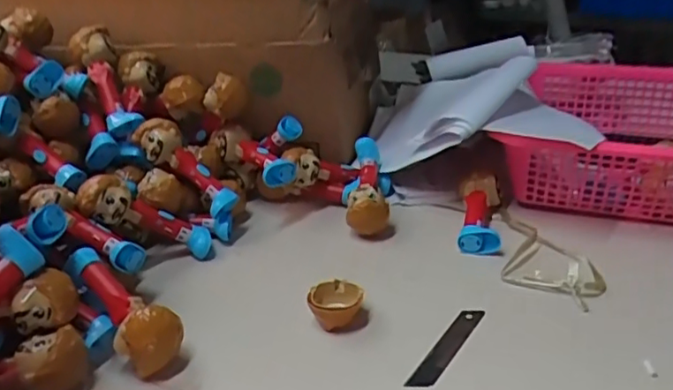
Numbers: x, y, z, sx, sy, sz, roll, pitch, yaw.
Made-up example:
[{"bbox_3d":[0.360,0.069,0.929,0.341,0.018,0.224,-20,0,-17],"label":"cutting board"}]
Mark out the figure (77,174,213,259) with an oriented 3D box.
[{"bbox_3d":[-0.175,0.020,0.557,0.126,0.036,0.035,29,10,-32],"label":"figure"}]

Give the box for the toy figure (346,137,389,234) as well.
[{"bbox_3d":[0.033,-0.014,0.621,0.047,0.040,0.119,3,40,5],"label":"toy figure"}]

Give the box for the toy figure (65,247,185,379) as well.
[{"bbox_3d":[-0.164,0.089,0.459,0.121,0.057,0.043,21,34,41],"label":"toy figure"}]

